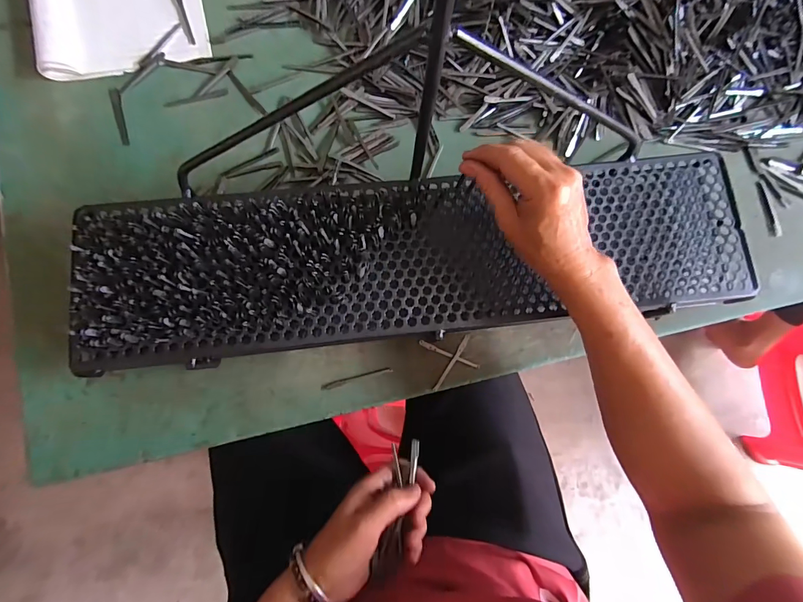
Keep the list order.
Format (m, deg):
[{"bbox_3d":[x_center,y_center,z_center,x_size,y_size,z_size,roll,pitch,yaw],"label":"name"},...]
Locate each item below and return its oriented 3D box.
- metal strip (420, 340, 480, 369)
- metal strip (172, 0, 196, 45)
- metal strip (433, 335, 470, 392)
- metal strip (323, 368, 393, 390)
[{"bbox_3d":[0.049,0.056,0.400,0.066,0.005,0.006,24,83,-1],"label":"metal strip"},{"bbox_3d":[-0.243,-0.318,0.435,0.011,0.004,0.068,-22,85,-6],"label":"metal strip"},{"bbox_3d":[0.051,0.063,0.398,0.007,0.004,0.066,34,88,-4],"label":"metal strip"},{"bbox_3d":[-0.045,0.078,0.394,0.071,0.004,0.006,-14,85,-5],"label":"metal strip"}]

